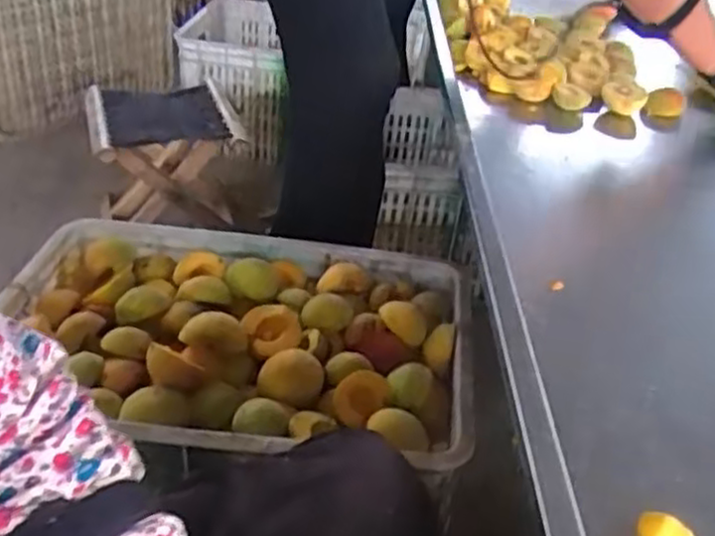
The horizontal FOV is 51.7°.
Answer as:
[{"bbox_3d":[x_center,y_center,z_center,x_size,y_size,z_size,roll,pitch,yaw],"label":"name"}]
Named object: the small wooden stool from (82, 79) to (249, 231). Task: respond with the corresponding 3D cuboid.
[{"bbox_3d":[-0.348,-0.193,1.305,0.209,0.202,0.223,-9,38,-19],"label":"small wooden stool"}]

